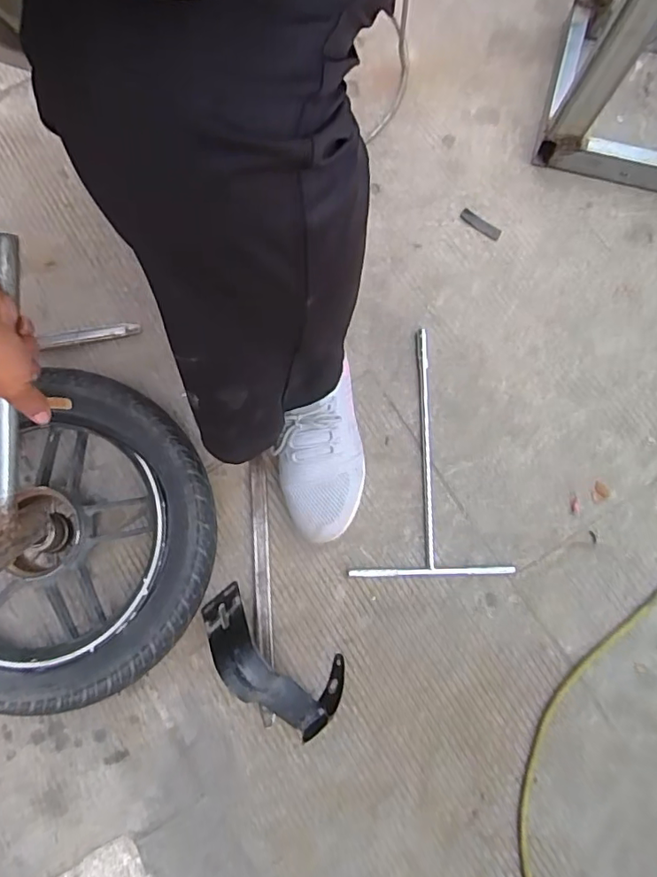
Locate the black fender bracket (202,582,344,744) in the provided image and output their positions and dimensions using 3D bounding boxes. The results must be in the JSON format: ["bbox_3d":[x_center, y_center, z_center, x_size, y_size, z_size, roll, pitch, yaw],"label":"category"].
[{"bbox_3d":[-0.058,0.226,0.545,0.100,0.098,0.177,-38,79,-7],"label":"black fender bracket"}]

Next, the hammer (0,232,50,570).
[{"bbox_3d":[-0.288,-0.025,0.474,0.029,0.105,0.294,9,104,3],"label":"hammer"}]

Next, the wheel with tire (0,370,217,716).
[{"bbox_3d":[-0.297,0.115,0.576,0.343,0.107,0.316,0,78,1],"label":"wheel with tire"}]

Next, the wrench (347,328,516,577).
[{"bbox_3d":[0.113,0.011,0.625,0.173,0.007,0.289,-1,78,1],"label":"wrench"}]

